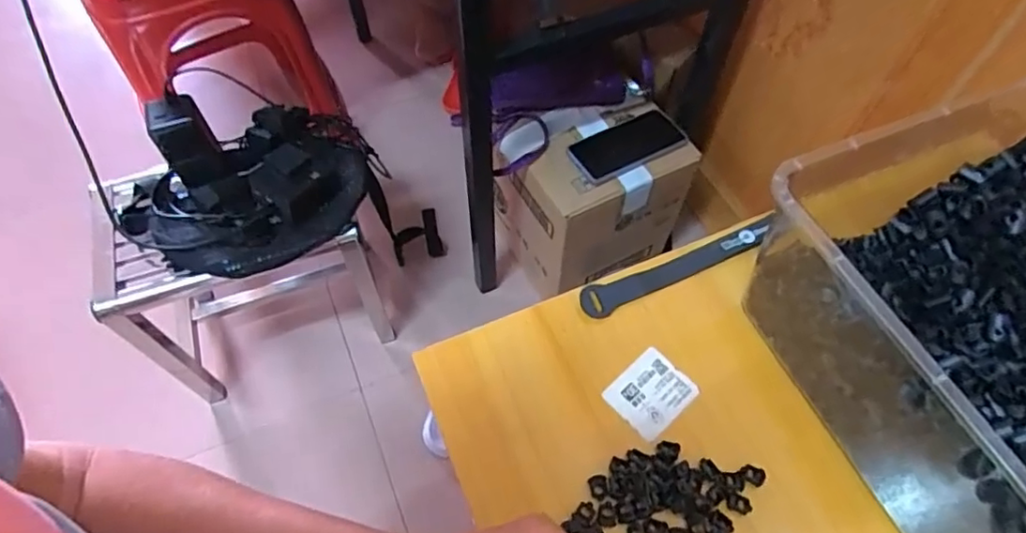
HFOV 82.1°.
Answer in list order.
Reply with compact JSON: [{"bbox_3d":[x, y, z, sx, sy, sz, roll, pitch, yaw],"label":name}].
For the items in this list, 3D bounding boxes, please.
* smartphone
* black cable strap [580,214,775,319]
[{"bbox_3d":[0.166,-0.174,0.851,0.162,0.015,0.080,-26,62,-15],"label":"smartphone"},{"bbox_3d":[0.142,-0.001,0.489,0.186,0.008,0.024,-21,61,-12],"label":"black cable strap"}]

